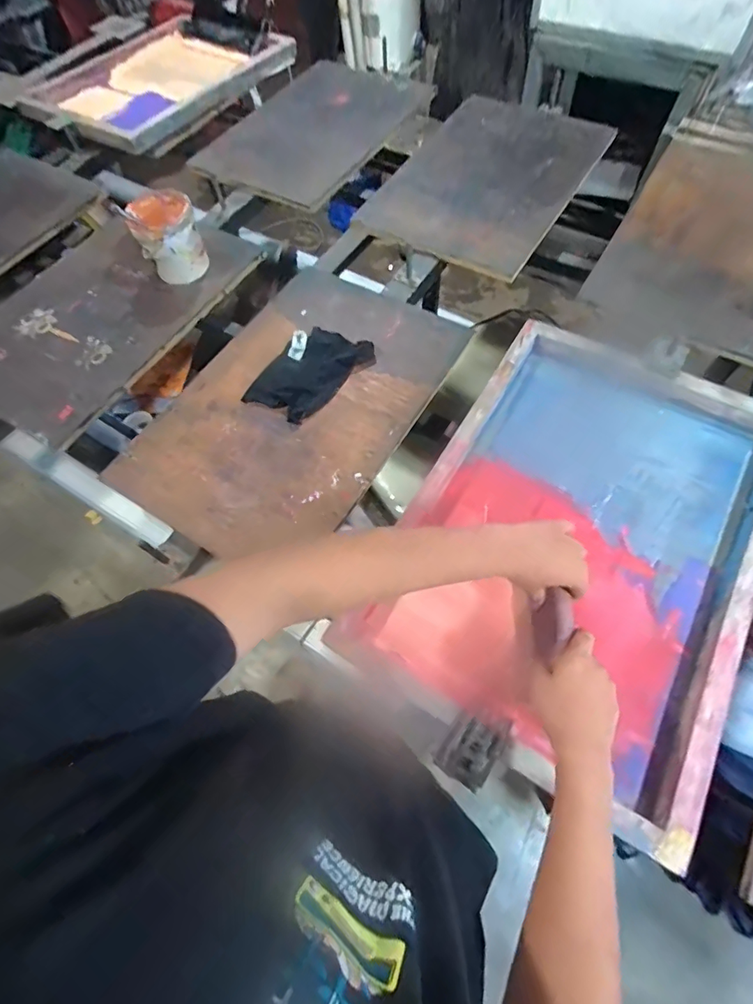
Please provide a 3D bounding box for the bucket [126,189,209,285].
[{"bbox_3d":[-0.416,-0.529,0.942,0.115,0.132,0.110,-1,62,3],"label":"bucket"}]

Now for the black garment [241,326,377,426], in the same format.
[{"bbox_3d":[-0.118,-0.236,0.829,0.135,0.021,0.215,36,70,20],"label":"black garment"}]

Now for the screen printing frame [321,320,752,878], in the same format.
[{"bbox_3d":[0.291,0.033,0.661,0.450,0.034,0.651,28,67,17],"label":"screen printing frame"}]

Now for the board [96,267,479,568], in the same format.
[{"bbox_3d":[-0.141,-0.179,0.803,0.388,0.026,0.568,29,67,17],"label":"board"}]

